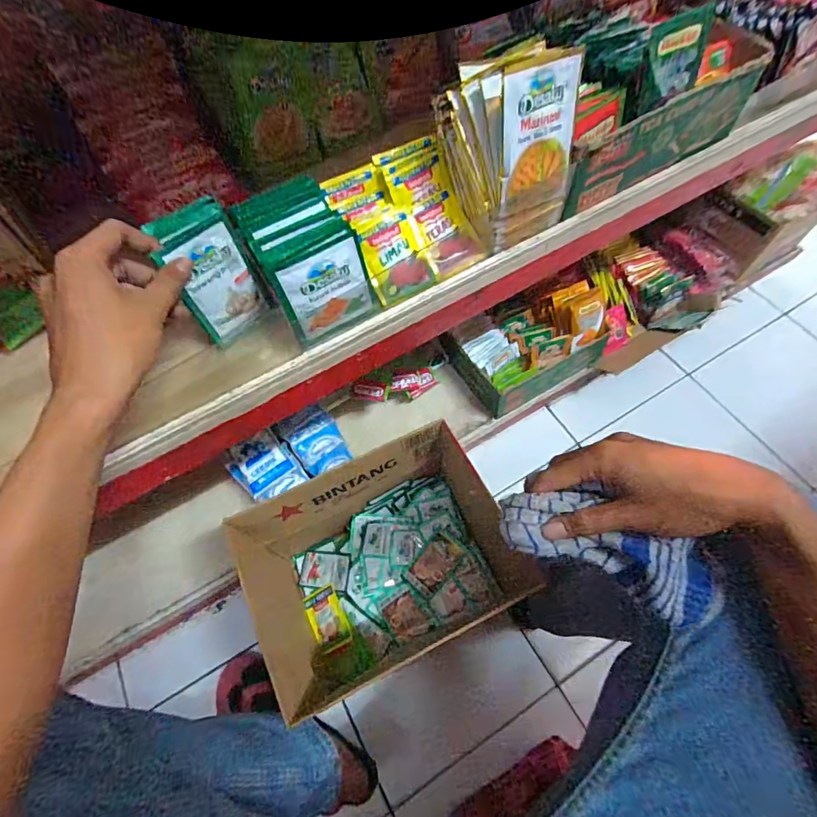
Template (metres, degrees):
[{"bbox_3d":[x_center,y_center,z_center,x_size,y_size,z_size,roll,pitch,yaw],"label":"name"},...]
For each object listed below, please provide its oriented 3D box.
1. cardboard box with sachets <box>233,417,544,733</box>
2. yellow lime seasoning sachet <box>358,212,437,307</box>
[{"bbox_3d":[-0.026,0.233,0.675,0.347,0.257,0.240,-24,63,-9],"label":"cardboard box with sachets"},{"bbox_3d":[-0.012,-0.145,0.429,0.060,0.008,0.072,-28,103,-11],"label":"yellow lime seasoning sachet"}]

